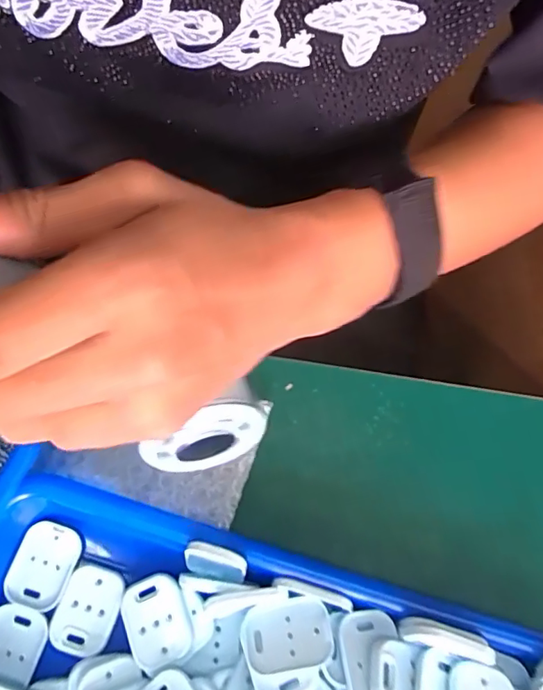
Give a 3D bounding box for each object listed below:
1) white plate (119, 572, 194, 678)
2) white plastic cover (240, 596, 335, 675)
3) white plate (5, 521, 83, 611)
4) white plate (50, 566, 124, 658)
[{"bbox_3d":[-0.056,0.135,0.249,0.030,0.004,0.040,-23,71,-10],"label":"white plate"},{"bbox_3d":[0.007,0.134,0.235,0.041,0.004,0.029,-11,53,-2],"label":"white plastic cover"},{"bbox_3d":[-0.115,0.113,0.259,0.030,0.004,0.040,17,69,5],"label":"white plate"},{"bbox_3d":[-0.092,0.132,0.252,0.029,0.004,0.039,14,69,4],"label":"white plate"}]

